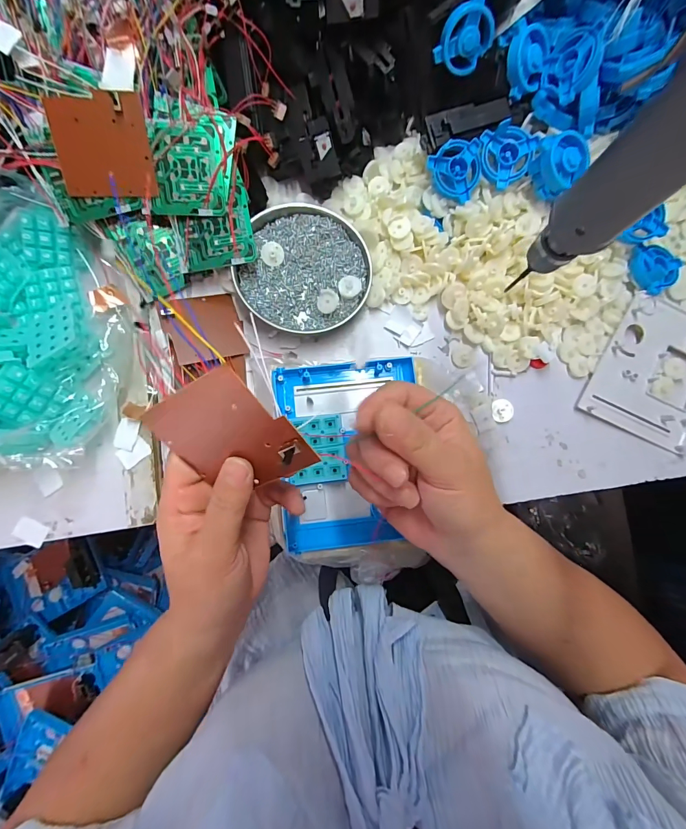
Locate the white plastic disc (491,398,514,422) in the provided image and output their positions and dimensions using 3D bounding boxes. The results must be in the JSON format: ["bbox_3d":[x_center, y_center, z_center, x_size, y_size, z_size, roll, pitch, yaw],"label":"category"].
[{"bbox_3d":[0.163,-0.004,0.378,0.021,0.007,0.023,0,84,-2],"label":"white plastic disc"}]

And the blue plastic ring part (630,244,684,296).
[{"bbox_3d":[0.334,-0.157,0.391,0.049,0.017,0.053,0,84,-2],"label":"blue plastic ring part"}]

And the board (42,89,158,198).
[{"bbox_3d":[-0.202,-0.225,0.310,0.071,0.005,0.073,-6,115,-12],"label":"board"}]

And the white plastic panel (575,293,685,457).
[{"bbox_3d":[0.334,-0.048,0.386,0.118,0.010,0.156,30,83,1],"label":"white plastic panel"}]

